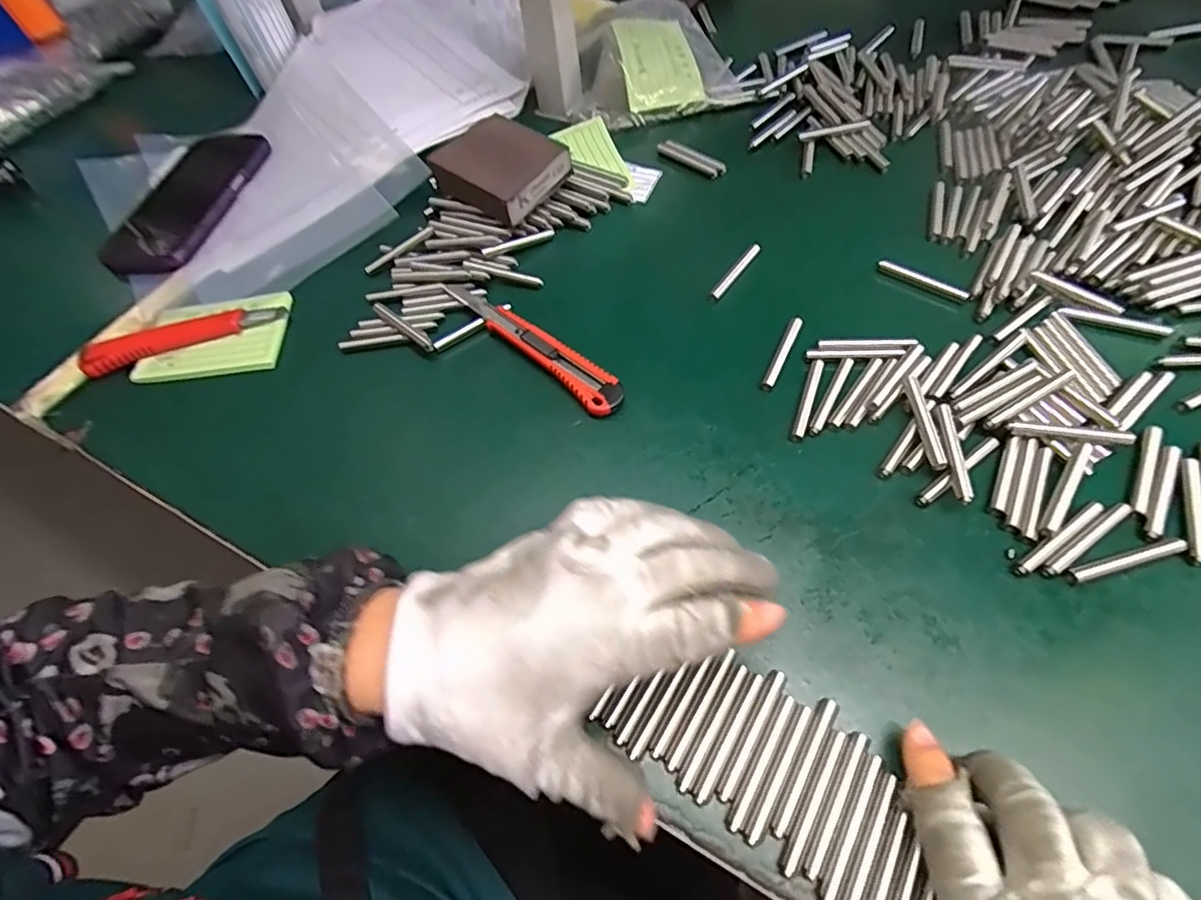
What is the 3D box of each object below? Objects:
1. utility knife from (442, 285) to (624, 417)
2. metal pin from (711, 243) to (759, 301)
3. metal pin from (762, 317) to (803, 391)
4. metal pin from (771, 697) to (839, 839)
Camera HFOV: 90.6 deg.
[{"bbox_3d":[-0.046,-0.070,0.388,0.156,0.015,0.023,38,68,25],"label":"utility knife"},{"bbox_3d":[0.093,-0.122,0.406,0.007,0.005,0.057,31,65,22],"label":"metal pin"},{"bbox_3d":[0.113,-0.060,0.368,0.006,0.006,0.059,22,62,18],"label":"metal pin"},{"bbox_3d":[0.086,0.132,0.248,0.007,0.004,0.059,27,64,20],"label":"metal pin"}]

